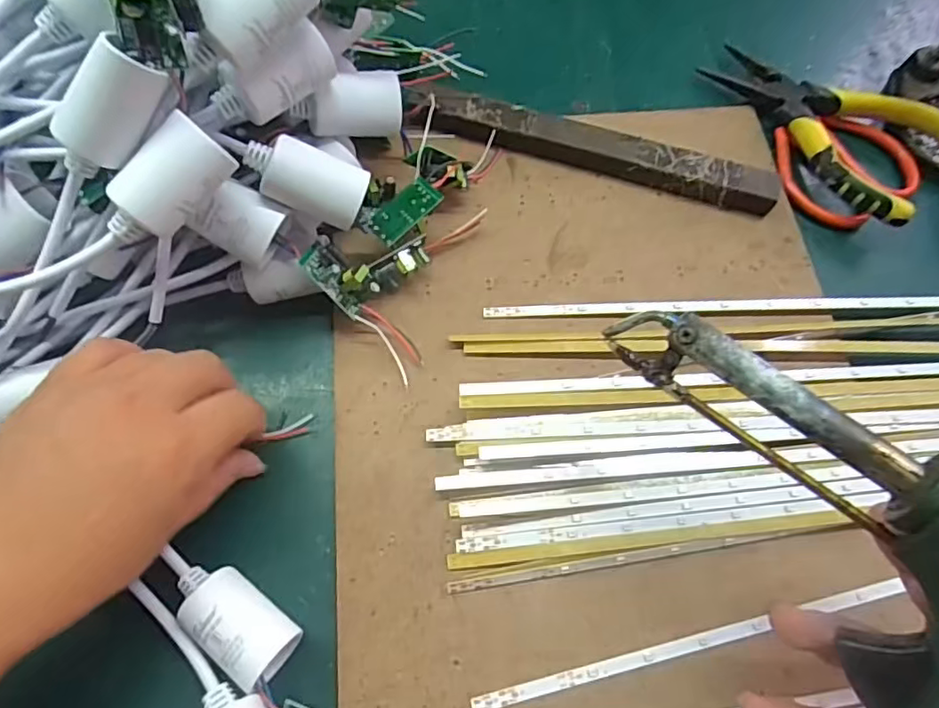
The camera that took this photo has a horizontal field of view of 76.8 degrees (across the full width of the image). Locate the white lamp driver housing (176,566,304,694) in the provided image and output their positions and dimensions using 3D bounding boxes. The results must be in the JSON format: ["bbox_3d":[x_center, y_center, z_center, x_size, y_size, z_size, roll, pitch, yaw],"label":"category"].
[{"bbox_3d":[-0.097,0.108,0.242,0.053,0.024,0.028,36,71,12],"label":"white lamp driver housing"}]

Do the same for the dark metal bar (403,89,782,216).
[{"bbox_3d":[0.068,-0.116,0.342,0.211,0.020,0.025,17,68,5],"label":"dark metal bar"}]

